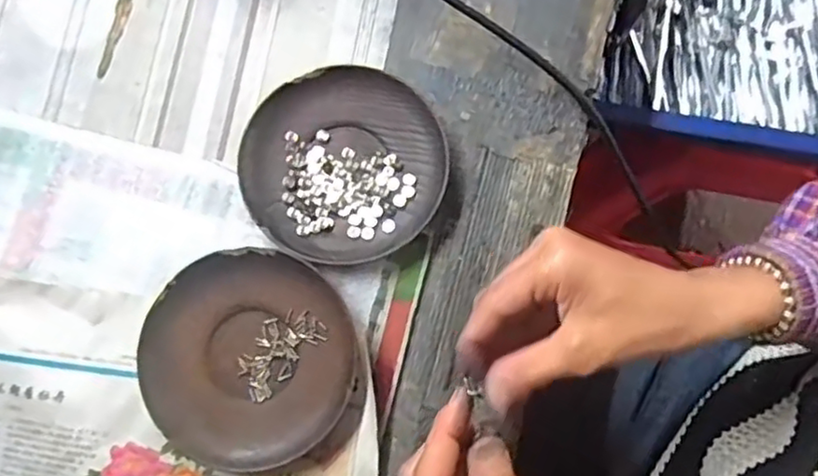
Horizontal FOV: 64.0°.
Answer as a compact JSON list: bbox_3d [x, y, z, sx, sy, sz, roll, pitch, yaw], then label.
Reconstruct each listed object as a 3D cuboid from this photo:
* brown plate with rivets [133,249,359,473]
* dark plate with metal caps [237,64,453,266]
[{"bbox_3d":[-0.089,0.067,0.363,0.116,0.014,0.113,0,80,1],"label":"brown plate with rivets"},{"bbox_3d":[-0.037,-0.043,0.381,0.114,0.017,0.110,0,80,1],"label":"dark plate with metal caps"}]

